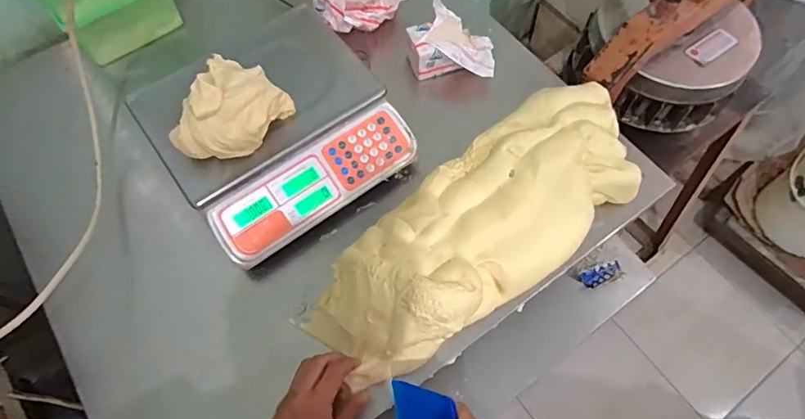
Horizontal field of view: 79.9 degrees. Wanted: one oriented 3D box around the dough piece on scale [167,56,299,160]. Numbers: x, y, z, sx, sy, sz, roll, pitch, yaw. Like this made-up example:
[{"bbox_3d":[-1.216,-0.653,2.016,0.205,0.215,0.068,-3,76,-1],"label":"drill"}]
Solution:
[{"bbox_3d":[-0.232,-0.128,0.650,0.111,0.098,0.140,19,66,9],"label":"dough piece on scale"}]

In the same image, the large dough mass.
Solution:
[{"bbox_3d":[0.124,0.015,0.694,0.548,0.100,0.212,-39,70,-17],"label":"large dough mass"}]

